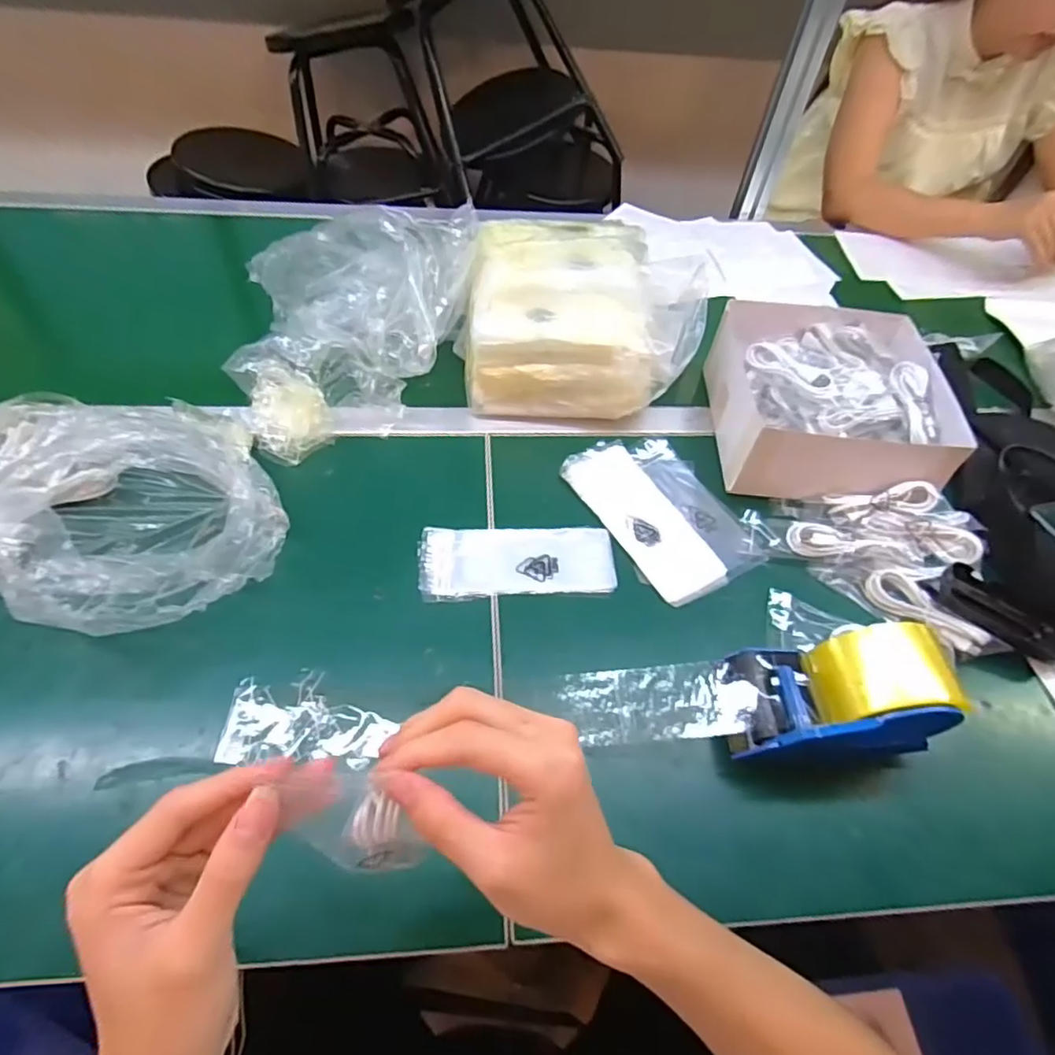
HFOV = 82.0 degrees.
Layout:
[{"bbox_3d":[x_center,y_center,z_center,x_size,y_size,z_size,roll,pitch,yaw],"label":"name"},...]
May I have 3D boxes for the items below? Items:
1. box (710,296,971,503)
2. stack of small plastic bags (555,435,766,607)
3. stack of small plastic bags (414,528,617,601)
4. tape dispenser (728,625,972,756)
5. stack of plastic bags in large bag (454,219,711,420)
[{"bbox_3d":[0.309,-0.133,0.638,0.211,0.087,0.223,6,53,-1],"label":"box"},{"bbox_3d":[0.131,-0.020,0.591,0.123,0.010,0.185,-22,58,-20],"label":"stack of small plastic bags"},{"bbox_3d":[-0.009,0.030,0.548,0.173,0.006,0.072,-2,54,-6],"label":"stack of small plastic bags"},{"bbox_3d":[0.224,0.124,0.439,0.149,0.098,0.082,1,53,-4],"label":"tape dispenser"},{"bbox_3d":[0.057,-0.240,0.674,0.236,0.133,0.218,4,53,-2],"label":"stack of plastic bags in large bag"}]

